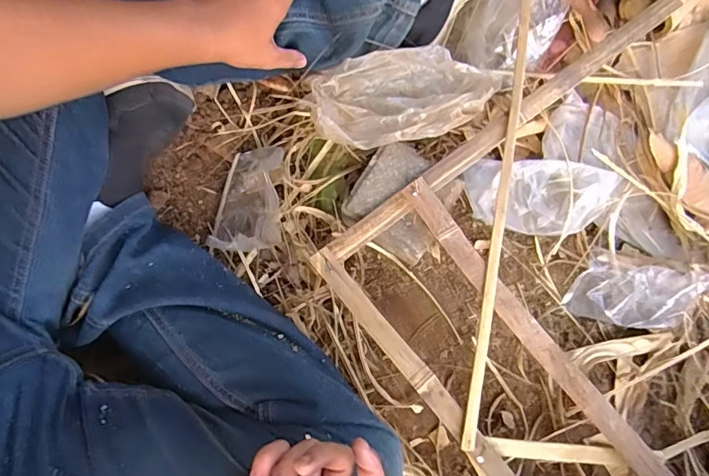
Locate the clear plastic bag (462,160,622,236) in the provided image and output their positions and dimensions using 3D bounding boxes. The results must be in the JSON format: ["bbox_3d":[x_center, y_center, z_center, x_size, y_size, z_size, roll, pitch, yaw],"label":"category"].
[{"bbox_3d":[0.202,-0.044,0.525,0.168,0.035,0.081,3,78,0],"label":"clear plastic bag"}]

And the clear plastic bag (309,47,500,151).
[{"bbox_3d":[0.055,-0.149,0.525,0.197,0.067,0.102,-7,78,-3],"label":"clear plastic bag"}]

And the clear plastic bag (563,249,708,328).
[{"bbox_3d":[0.291,0.056,0.499,0.119,0.047,0.077,18,78,3],"label":"clear plastic bag"}]

